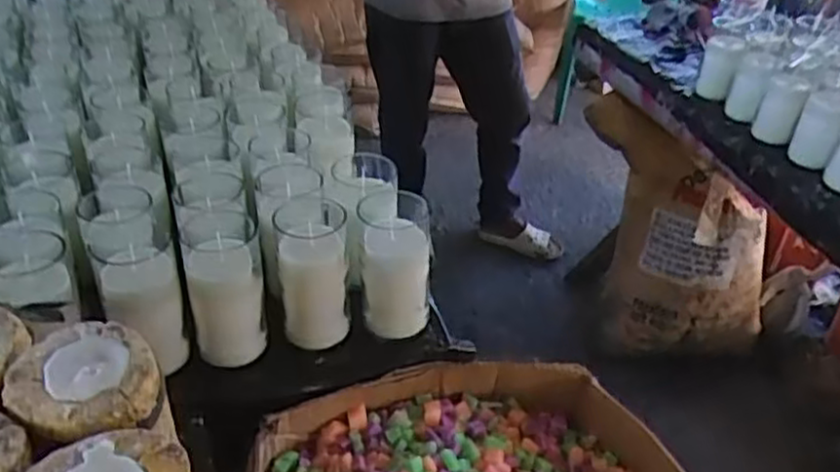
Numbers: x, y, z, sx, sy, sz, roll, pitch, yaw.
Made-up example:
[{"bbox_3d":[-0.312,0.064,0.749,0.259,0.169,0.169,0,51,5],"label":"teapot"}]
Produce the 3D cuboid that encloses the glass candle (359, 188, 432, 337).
[{"bbox_3d":[-0.027,0.029,0.732,0.070,0.123,0.066,-2,36,-10],"label":"glass candle"}]

